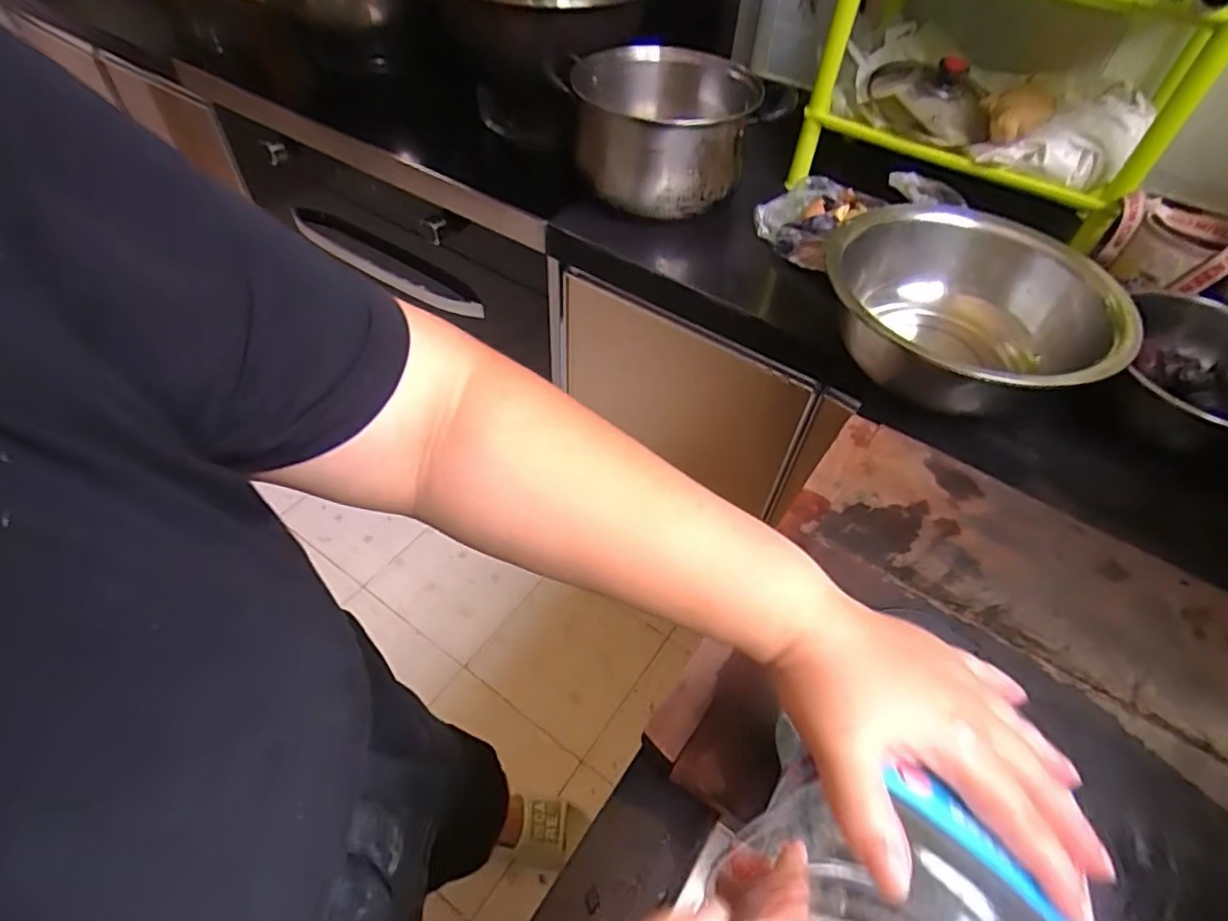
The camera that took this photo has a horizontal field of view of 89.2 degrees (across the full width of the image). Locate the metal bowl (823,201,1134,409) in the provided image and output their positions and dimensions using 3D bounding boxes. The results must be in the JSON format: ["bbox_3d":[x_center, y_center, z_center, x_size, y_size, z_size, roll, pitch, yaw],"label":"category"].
[{"bbox_3d":[0.381,-0.158,0.694,0.290,0.129,0.290,2,50,-2],"label":"metal bowl"}]

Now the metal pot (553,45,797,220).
[{"bbox_3d":[0.062,-0.482,0.882,0.253,0.122,0.299,-15,53,-15],"label":"metal pot"}]

